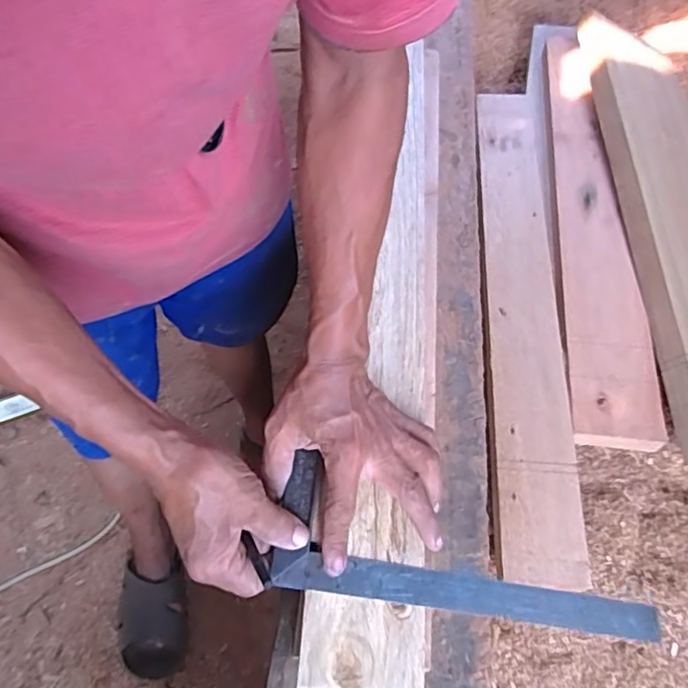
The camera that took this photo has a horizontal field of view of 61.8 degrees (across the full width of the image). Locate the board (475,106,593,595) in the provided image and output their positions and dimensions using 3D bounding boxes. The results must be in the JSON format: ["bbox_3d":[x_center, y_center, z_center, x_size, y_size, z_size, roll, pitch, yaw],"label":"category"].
[{"bbox_3d":[0.243,-0.091,0.804,0.096,0.034,0.797,5,57,0],"label":"board"}]

